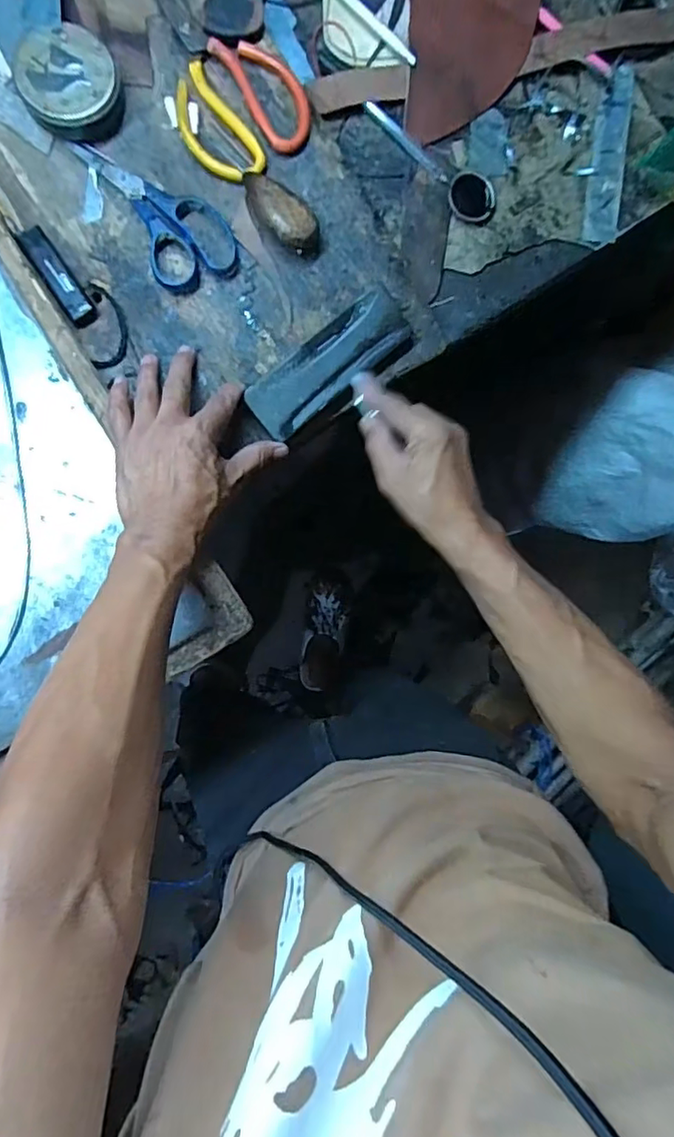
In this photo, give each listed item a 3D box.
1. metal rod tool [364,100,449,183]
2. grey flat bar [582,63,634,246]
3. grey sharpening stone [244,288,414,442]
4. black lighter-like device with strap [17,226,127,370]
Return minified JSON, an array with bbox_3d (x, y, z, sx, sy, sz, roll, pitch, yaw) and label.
[{"bbox_3d":[0.062,-0.377,0.498,0.095,0.006,0.011,43,84,-5],"label":"metal rod tool"},{"bbox_3d":[0.249,-0.377,0.513,0.033,0.007,0.159,6,91,-2],"label":"grey flat bar"},{"bbox_3d":[-0.006,-0.174,0.474,0.154,0.015,0.061,-40,94,-5],"label":"grey sharpening stone"},{"bbox_3d":[-0.209,-0.224,0.456,0.040,0.018,0.121,-31,93,-7],"label":"black lighter-like device with strap"}]

